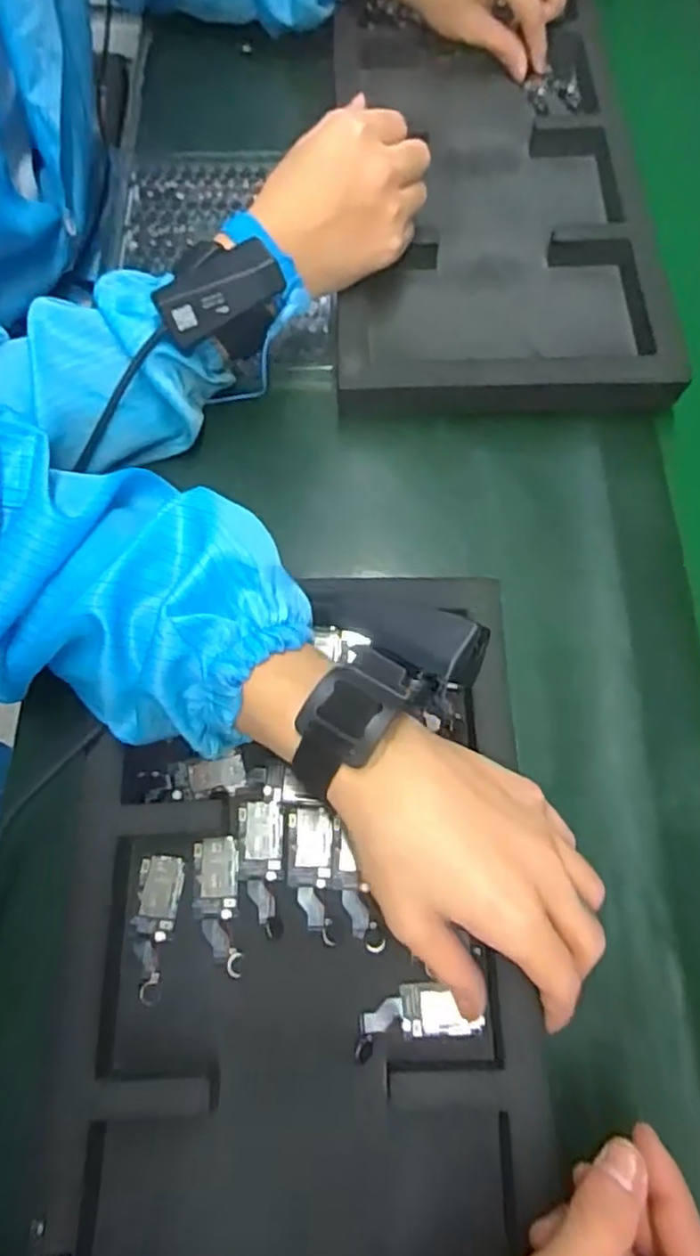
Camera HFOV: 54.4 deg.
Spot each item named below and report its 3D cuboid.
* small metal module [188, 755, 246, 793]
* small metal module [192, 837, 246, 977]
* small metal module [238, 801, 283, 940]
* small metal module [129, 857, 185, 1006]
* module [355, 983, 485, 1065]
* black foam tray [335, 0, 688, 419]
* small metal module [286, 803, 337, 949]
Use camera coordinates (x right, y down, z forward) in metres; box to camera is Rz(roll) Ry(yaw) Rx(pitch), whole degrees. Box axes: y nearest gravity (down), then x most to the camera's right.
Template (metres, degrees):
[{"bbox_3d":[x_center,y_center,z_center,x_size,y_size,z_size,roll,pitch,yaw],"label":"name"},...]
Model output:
[{"bbox_3d":[-0.070,0.078,0.360,0.029,0.004,0.018,-8,68,-7],"label":"small metal module"},{"bbox_3d":[-0.066,0.138,0.339,0.023,0.005,0.062,-5,68,-5],"label":"small metal module"},{"bbox_3d":[-0.045,0.122,0.346,0.022,0.005,0.064,-2,66,-1],"label":"small metal module"},{"bbox_3d":[-0.098,0.147,0.337,0.021,0.008,0.064,6,67,-1],"label":"small metal module"},{"bbox_3d":[0.030,0.183,0.320,0.057,0.010,0.025,-11,69,-8],"label":"module"},{"bbox_3d":[0.102,-0.330,0.517,0.225,0.046,0.422,1,68,-3],"label":"black foam tray"},{"bbox_3d":[-0.020,0.124,0.343,0.022,0.005,0.064,-2,68,-4],"label":"small metal module"}]

